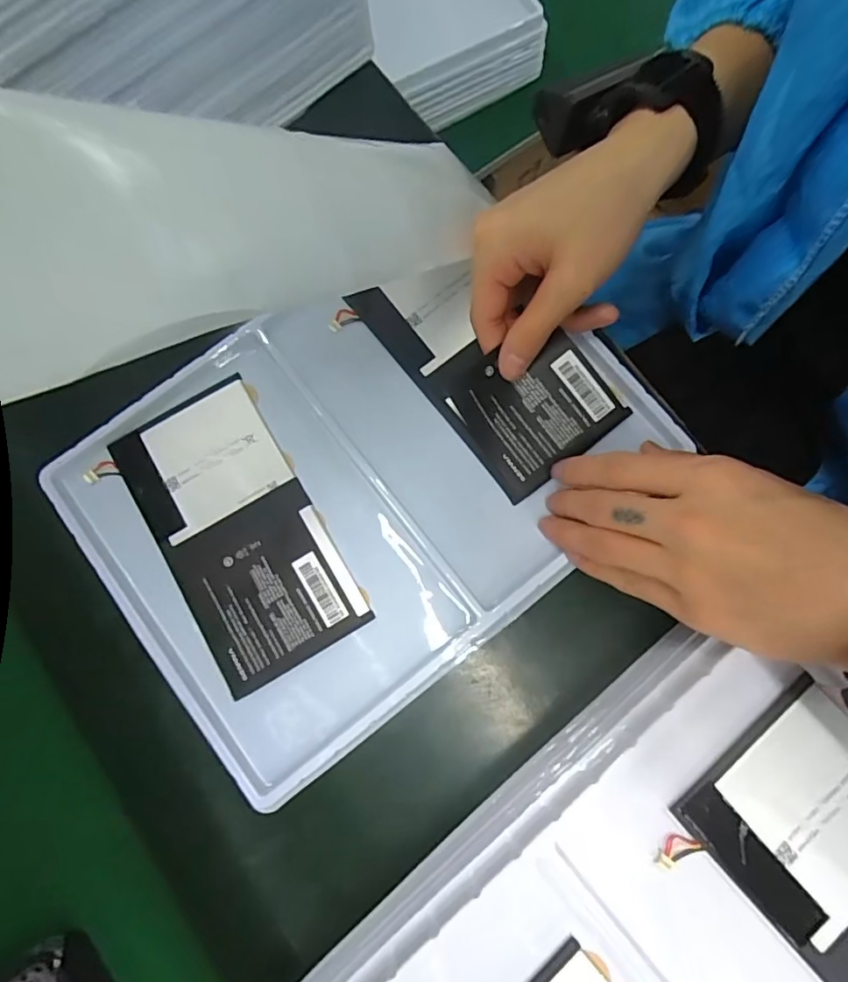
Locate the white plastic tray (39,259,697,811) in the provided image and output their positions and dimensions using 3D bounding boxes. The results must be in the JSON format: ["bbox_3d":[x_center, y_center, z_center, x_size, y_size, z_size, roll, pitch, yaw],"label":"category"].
[{"bbox_3d":[-0.035,-0.014,0.315,0.316,0.022,0.234,-37,81,-5],"label":"white plastic tray"}]

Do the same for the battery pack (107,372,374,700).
[{"bbox_3d":[-0.111,0.023,0.313,0.091,0.010,0.169,-30,81,-4],"label":"battery pack"}]

